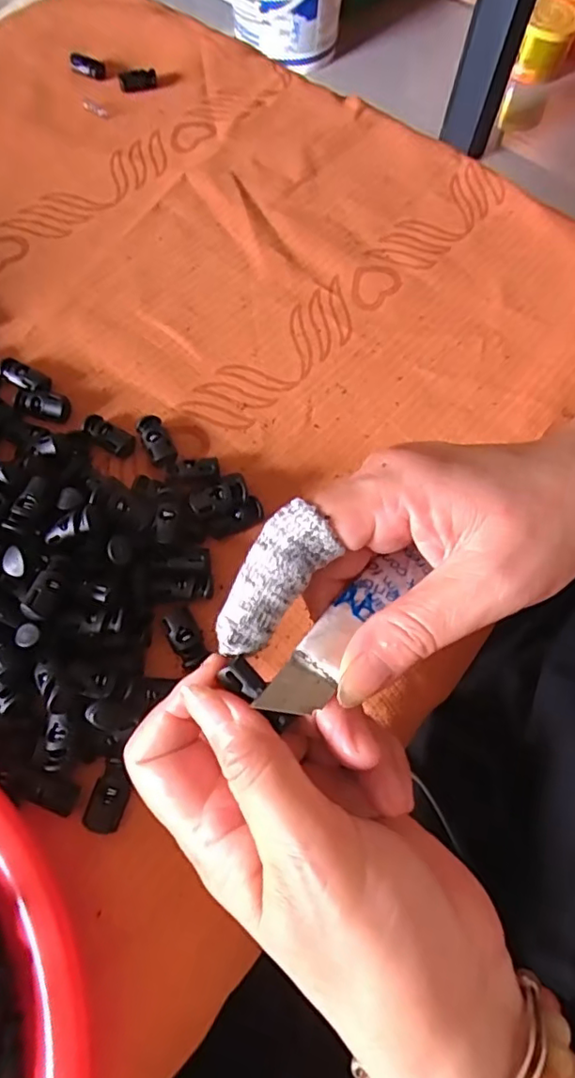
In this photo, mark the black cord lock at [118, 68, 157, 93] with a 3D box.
[{"bbox_3d":[-0.107,-0.328,0.410,0.027,0.009,0.011,-21,69,-12],"label":"black cord lock"}]

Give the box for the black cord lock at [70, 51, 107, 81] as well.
[{"bbox_3d":[-0.145,-0.340,0.413,0.026,0.010,0.010,13,66,3],"label":"black cord lock"}]

